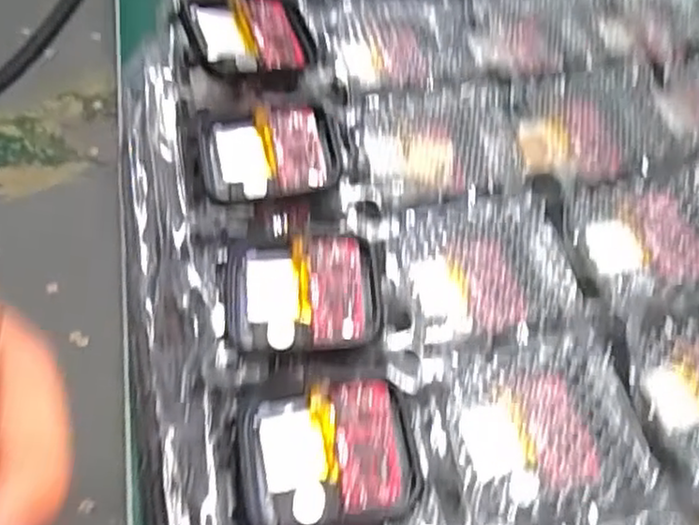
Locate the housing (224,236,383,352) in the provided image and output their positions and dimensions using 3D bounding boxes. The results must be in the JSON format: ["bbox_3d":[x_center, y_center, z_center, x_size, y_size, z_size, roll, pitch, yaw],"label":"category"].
[{"bbox_3d":[-0.013,0.008,0.199,0.044,0.006,0.034,1,58,-5],"label":"housing"}]

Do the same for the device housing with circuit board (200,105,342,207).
[{"bbox_3d":[-0.025,-0.034,0.225,0.043,0.008,0.033,-5,59,-9],"label":"device housing with circuit board"}]

